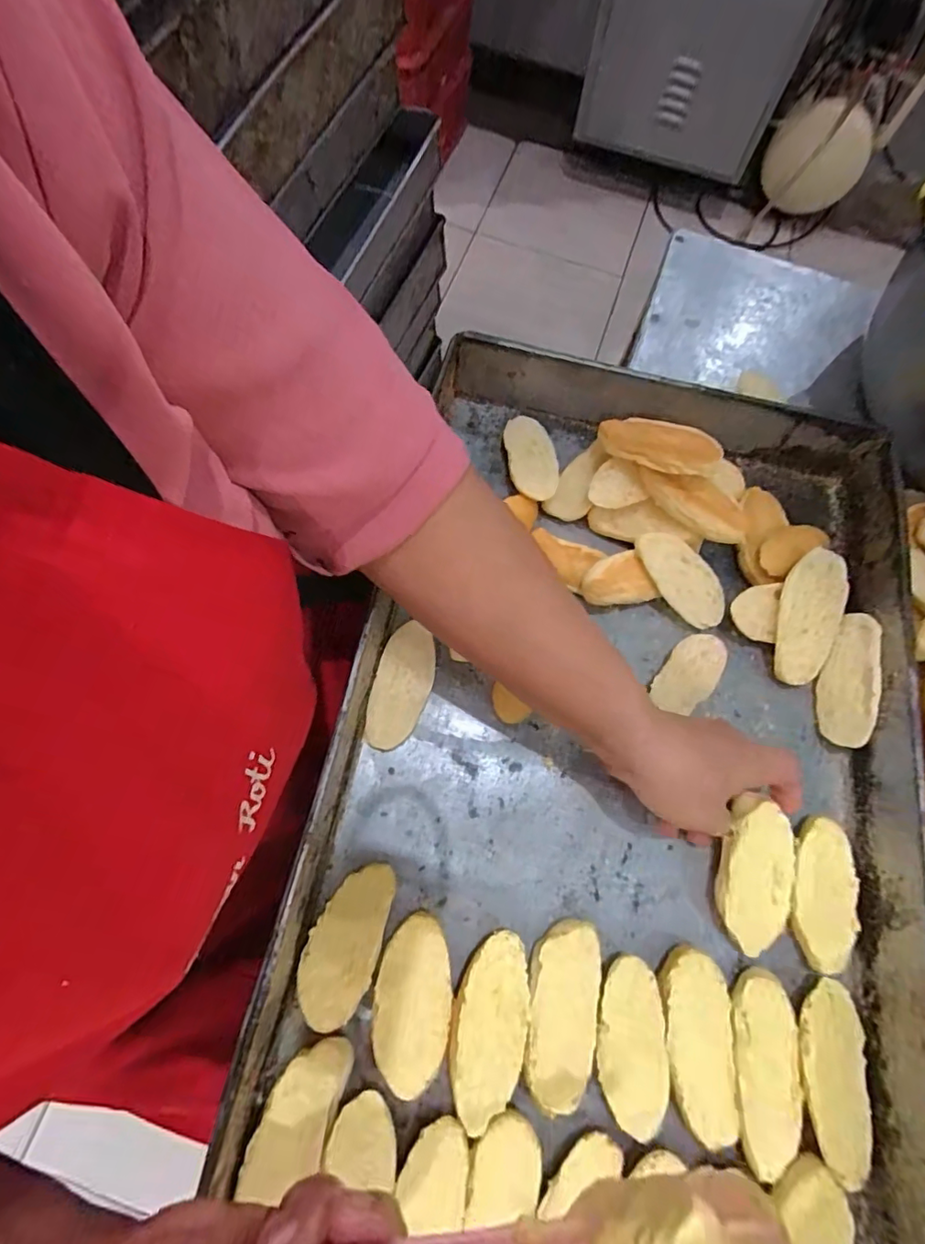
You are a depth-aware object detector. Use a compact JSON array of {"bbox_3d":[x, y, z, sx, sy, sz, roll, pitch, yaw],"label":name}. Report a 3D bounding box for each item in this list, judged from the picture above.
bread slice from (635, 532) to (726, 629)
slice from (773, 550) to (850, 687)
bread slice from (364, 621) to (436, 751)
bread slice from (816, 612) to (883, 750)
[{"bbox_3d":[0.169,-0.035,0.423,0.040,0.013,0.086,-42,96,4],"label":"bread slice"},{"bbox_3d":[0.258,-0.003,0.406,0.043,0.007,0.098,12,94,3],"label":"slice"},{"bbox_3d":[-0.044,0.047,0.394,0.040,0.013,0.088,16,71,2],"label":"bread slice"},{"bbox_3d":[0.282,0.041,0.397,0.013,0.039,0.095,21,70,-35],"label":"bread slice"}]

